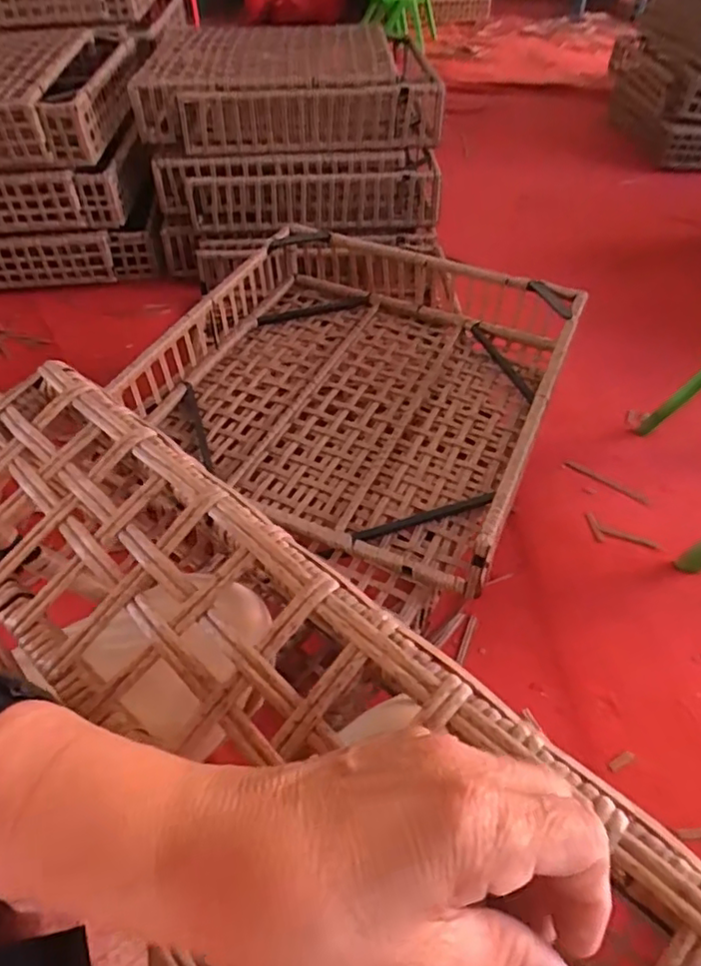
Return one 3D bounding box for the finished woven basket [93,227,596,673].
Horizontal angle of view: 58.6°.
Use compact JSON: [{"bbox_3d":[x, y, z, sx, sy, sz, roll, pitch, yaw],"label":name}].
[{"bbox_3d":[0.034,-0.209,1.139,0.646,0.185,0.679,19,50,16],"label":"finished woven basket"}]

